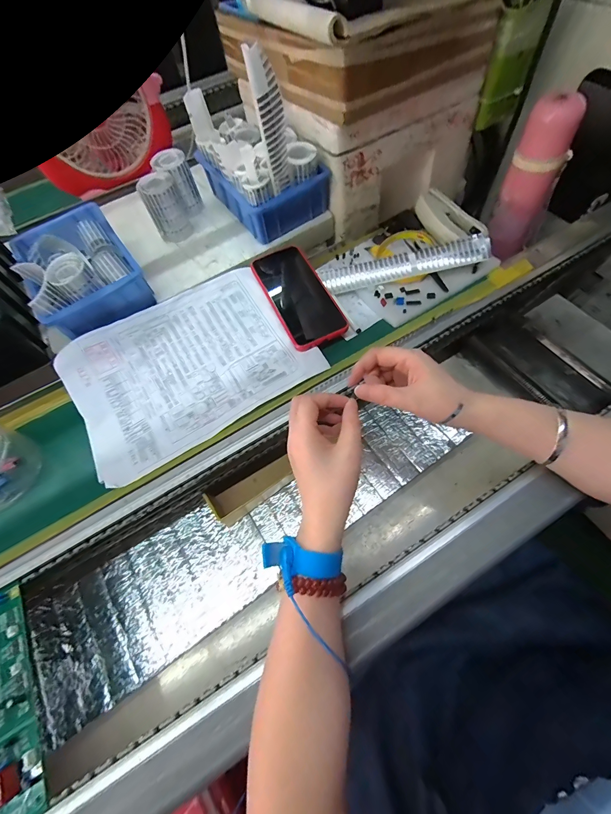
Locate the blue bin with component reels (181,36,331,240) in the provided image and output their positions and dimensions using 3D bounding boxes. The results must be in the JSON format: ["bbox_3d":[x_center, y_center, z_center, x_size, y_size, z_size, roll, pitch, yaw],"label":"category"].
[{"bbox_3d":[-0.068,-0.374,0.445,0.121,0.184,0.175,-33,67,-13],"label":"blue bin with component reels"}]

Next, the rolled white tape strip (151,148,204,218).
[{"bbox_3d":[-0.200,-0.346,0.505,0.047,0.079,0.045,20,66,12],"label":"rolled white tape strip"}]

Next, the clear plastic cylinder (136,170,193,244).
[{"bbox_3d":[-0.210,-0.303,0.491,0.052,0.075,0.050,-16,64,-6],"label":"clear plastic cylinder"}]

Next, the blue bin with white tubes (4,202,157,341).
[{"bbox_3d":[-0.311,-0.196,0.441,0.124,0.082,0.188,-33,67,-13],"label":"blue bin with white tubes"}]

